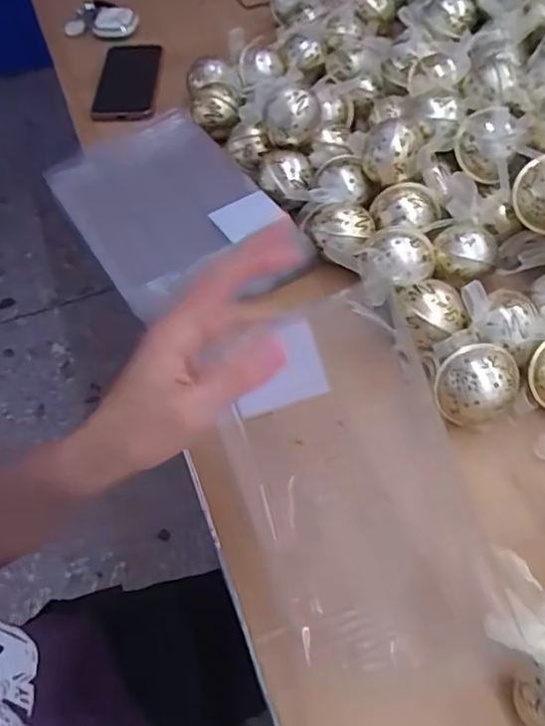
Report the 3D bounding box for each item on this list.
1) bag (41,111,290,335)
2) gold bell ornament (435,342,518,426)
[{"bbox_3d":[-0.109,-0.158,0.555,0.161,0.032,0.251,-30,60,-17],"label":"bag"},{"bbox_3d":[0.147,0.016,0.416,0.051,0.050,0.058,28,62,19],"label":"gold bell ornament"}]

